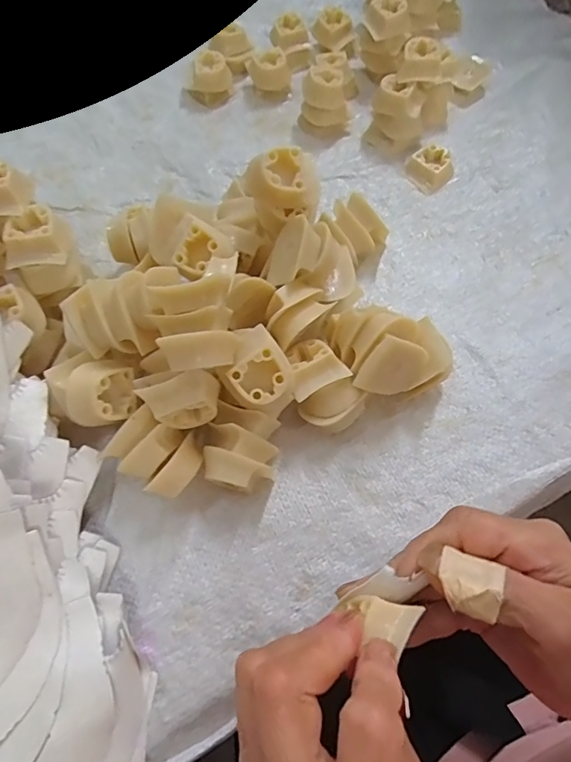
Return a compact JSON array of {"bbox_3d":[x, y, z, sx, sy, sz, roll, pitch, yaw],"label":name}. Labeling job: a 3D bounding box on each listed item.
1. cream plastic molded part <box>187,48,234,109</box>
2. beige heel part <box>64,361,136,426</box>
[{"bbox_3d":[-0.075,-0.300,0.453,0.033,0.029,0.041,33,69,14],"label":"cream plastic molded part"},{"bbox_3d":[-0.110,0.008,0.273,0.034,0.030,0.037,-4,65,-2],"label":"beige heel part"}]

